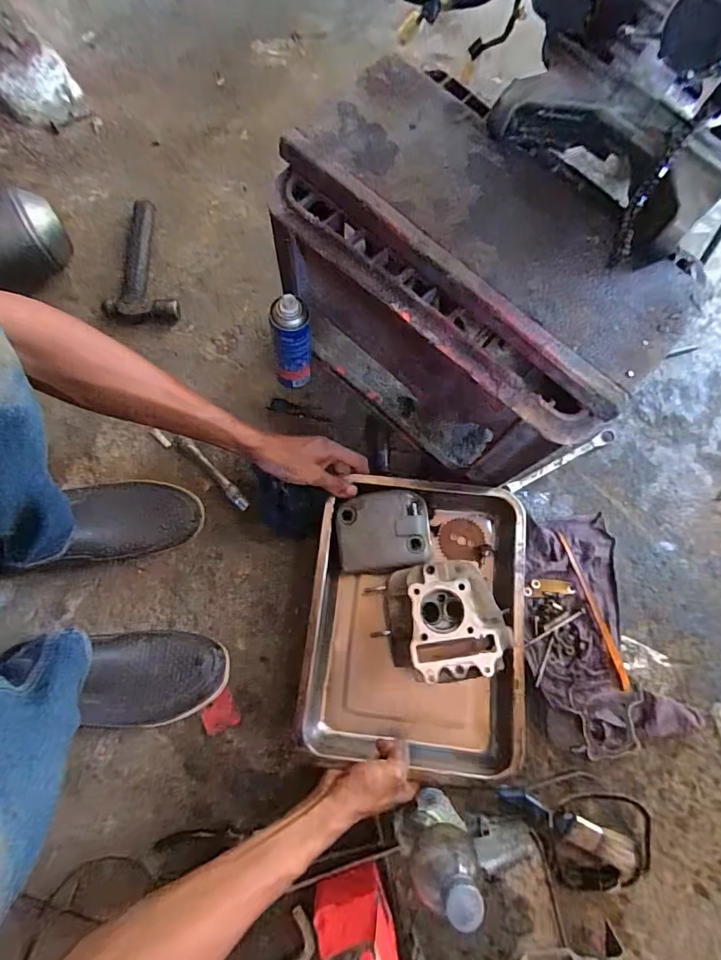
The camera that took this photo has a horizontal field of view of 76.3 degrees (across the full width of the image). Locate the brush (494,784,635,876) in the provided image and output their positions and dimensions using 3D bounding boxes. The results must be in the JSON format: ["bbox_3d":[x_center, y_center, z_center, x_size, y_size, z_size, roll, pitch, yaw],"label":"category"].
[{"bbox_3d":[0.264,0.444,0.587,0.176,0.017,0.035,23,80,4],"label":"brush"}]

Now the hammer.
[{"bbox_3d":[-0.337,-0.341,0.713,0.108,0.044,0.205,-2,78,-3],"label":"hammer"}]

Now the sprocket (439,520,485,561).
[{"bbox_3d":[0.141,0.084,0.637,0.060,0.006,0.057,1,79,0],"label":"sprocket"}]

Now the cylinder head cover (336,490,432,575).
[{"bbox_3d":[0.028,0.064,0.576,0.122,0.037,0.096,-10,83,0],"label":"cylinder head cover"}]

